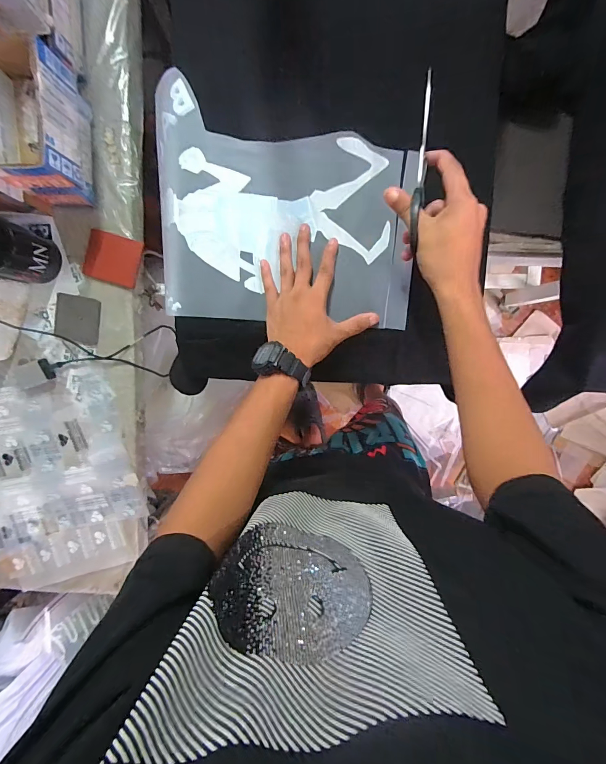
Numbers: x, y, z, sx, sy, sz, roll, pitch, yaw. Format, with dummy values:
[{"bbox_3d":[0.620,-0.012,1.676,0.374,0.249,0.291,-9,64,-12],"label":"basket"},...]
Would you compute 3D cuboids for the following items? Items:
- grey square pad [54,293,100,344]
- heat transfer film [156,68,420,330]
[{"bbox_3d":[-0.390,-0.109,0.622,0.082,0.009,0.075,12,96,2],"label":"grey square pad"},{"bbox_3d":[-0.027,-0.217,0.468,0.333,0.025,0.271,4,96,3],"label":"heat transfer film"}]

